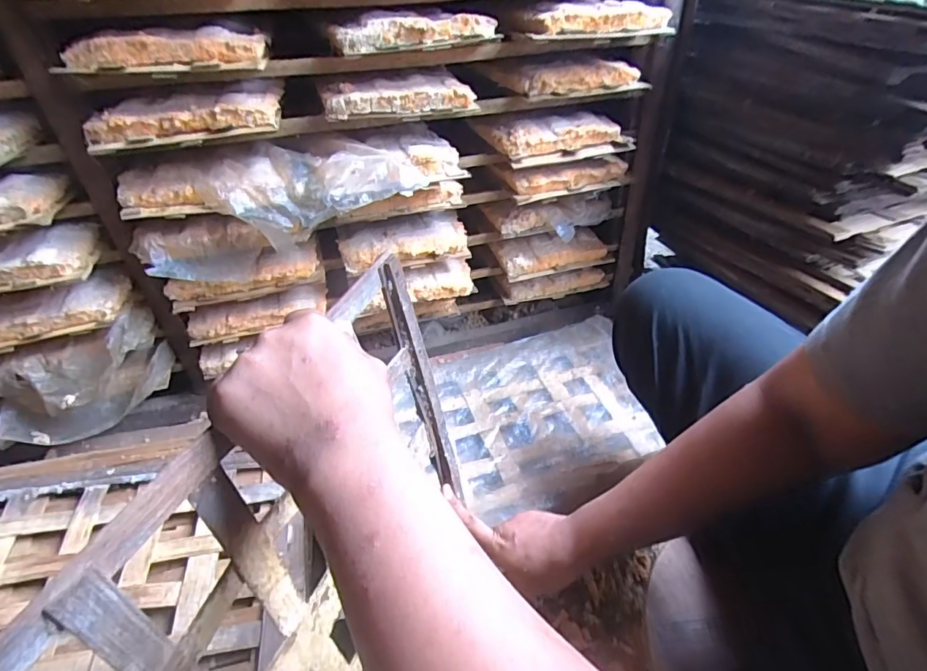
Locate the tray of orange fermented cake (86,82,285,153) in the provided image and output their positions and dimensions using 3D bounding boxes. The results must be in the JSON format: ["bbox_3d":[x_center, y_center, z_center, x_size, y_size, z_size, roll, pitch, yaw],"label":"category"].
[{"bbox_3d":[-0.360,-0.295,0.656,0.259,0.045,0.117,-19,43,-24],"label":"tray of orange fermented cake"}]

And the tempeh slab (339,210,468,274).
[{"bbox_3d":[-0.101,-0.167,0.861,0.226,0.042,0.081,-14,41,-19],"label":"tempeh slab"}]

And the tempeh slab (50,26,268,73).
[{"bbox_3d":[-0.362,-0.355,0.604,0.222,0.036,0.092,-7,39,-10],"label":"tempeh slab"}]

